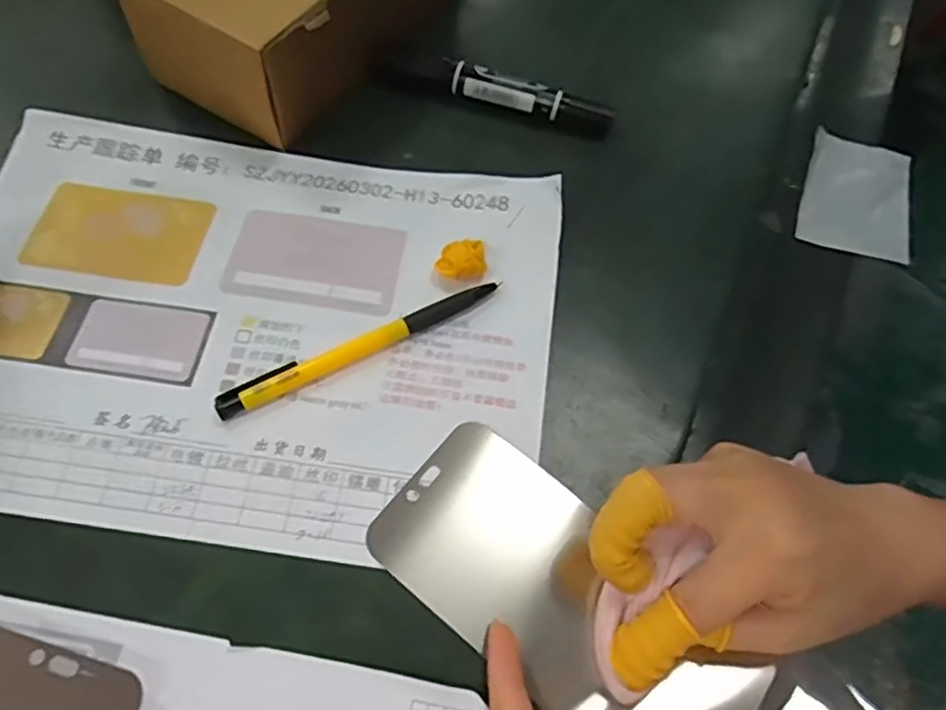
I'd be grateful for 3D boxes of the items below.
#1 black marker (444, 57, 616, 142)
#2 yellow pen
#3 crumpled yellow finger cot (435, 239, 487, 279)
[{"bbox_3d":[0.033,-0.149,0.381,0.098,0.015,0.018,16,63,4],"label":"black marker"},{"bbox_3d":[-0.050,-0.005,0.309,0.140,0.008,0.012,-25,67,-16],"label":"yellow pen"},{"bbox_3d":[-0.006,-0.046,0.330,0.024,0.014,0.019,-2,63,-5],"label":"crumpled yellow finger cot"}]

